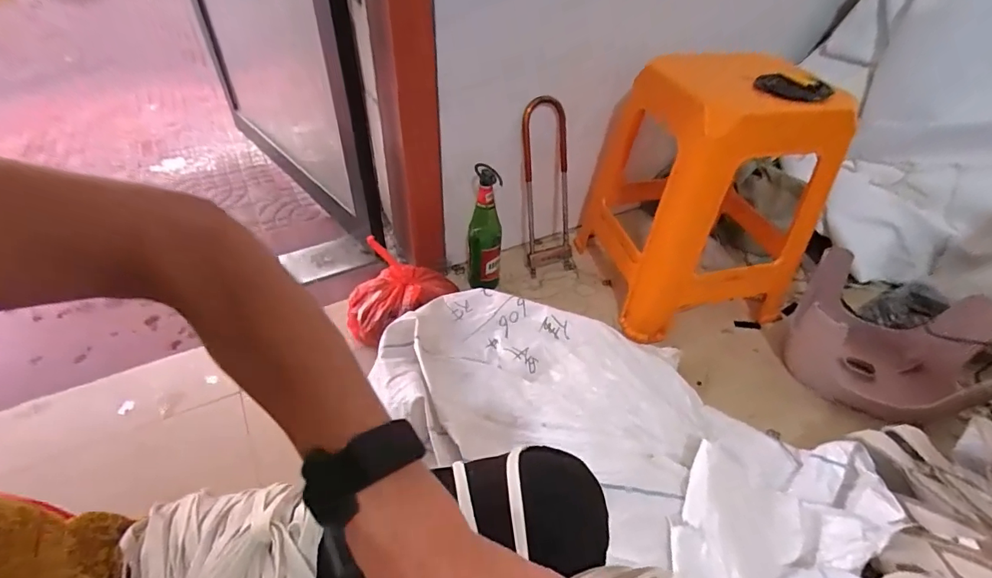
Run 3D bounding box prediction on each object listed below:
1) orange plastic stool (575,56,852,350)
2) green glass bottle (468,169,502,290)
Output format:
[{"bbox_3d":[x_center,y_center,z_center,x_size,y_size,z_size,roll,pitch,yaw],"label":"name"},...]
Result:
[{"bbox_3d":[0.407,-0.220,0.997,0.352,0.461,0.427,-10,44,-14],"label":"orange plastic stool"},{"bbox_3d":[-0.023,-0.109,0.991,0.069,0.300,0.072,0,43,-3],"label":"green glass bottle"}]

